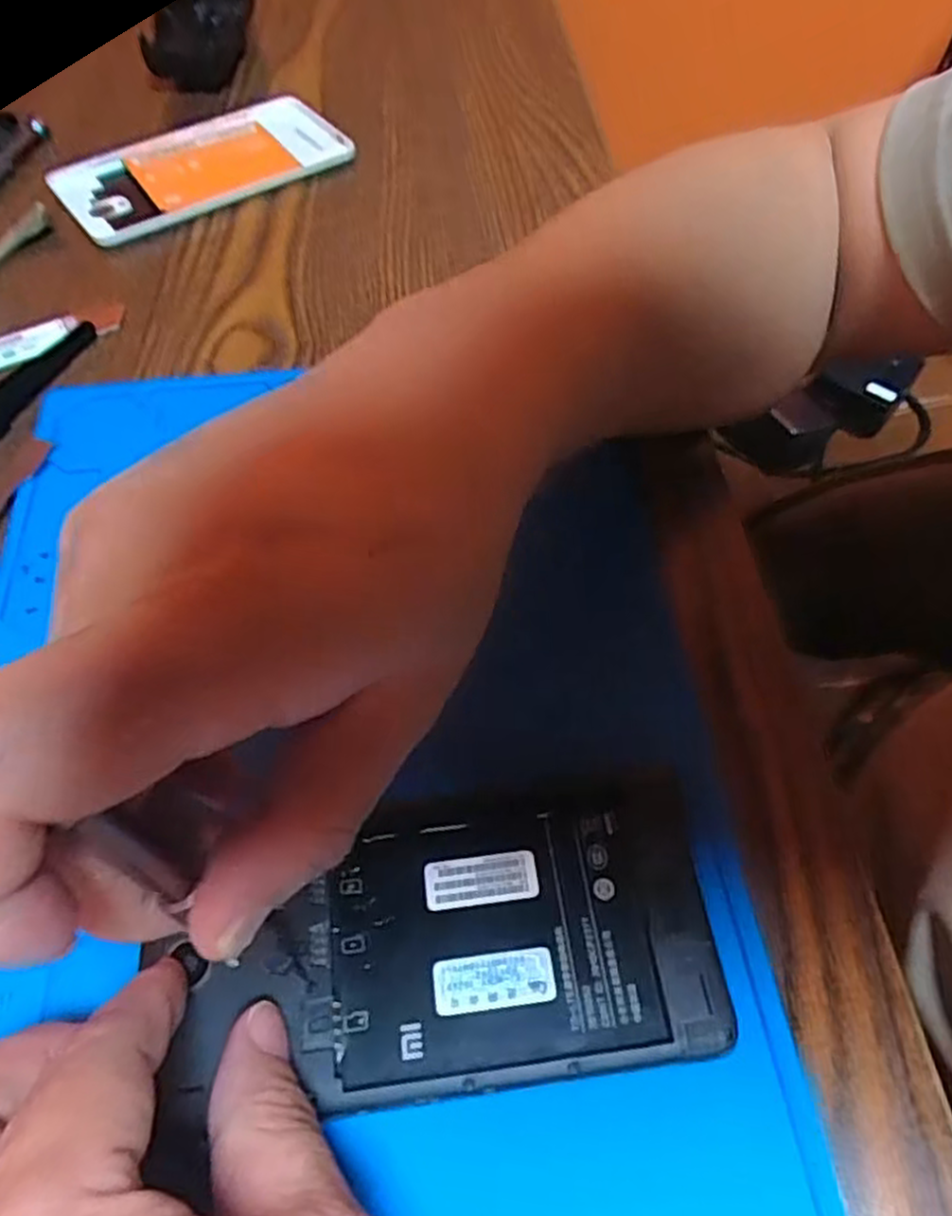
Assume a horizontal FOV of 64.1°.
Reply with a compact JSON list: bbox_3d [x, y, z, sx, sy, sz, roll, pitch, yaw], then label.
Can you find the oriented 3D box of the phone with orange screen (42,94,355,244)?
[{"bbox_3d":[-0.150,-0.244,0.420,0.151,0.010,0.083,-31,62,-19],"label":"phone with orange screen"}]

